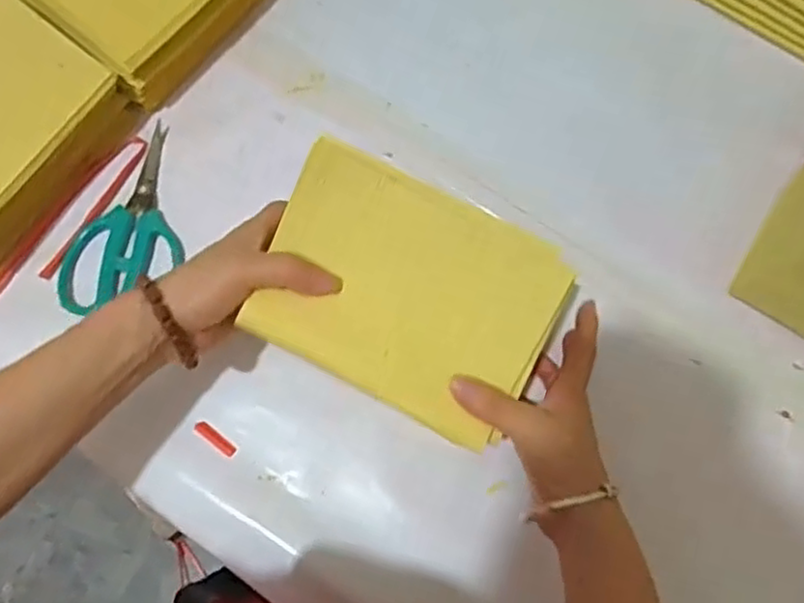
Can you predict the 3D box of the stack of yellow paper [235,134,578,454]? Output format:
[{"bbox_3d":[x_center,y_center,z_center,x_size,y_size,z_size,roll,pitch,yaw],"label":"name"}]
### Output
[{"bbox_3d":[0.005,-0.002,0.398,0.167,0.011,0.125,25,97,-6],"label":"stack of yellow paper"}]

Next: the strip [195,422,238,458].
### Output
[{"bbox_3d":[-0.126,0.093,0.462,0.033,0.004,0.008,36,76,8],"label":"strip"}]

